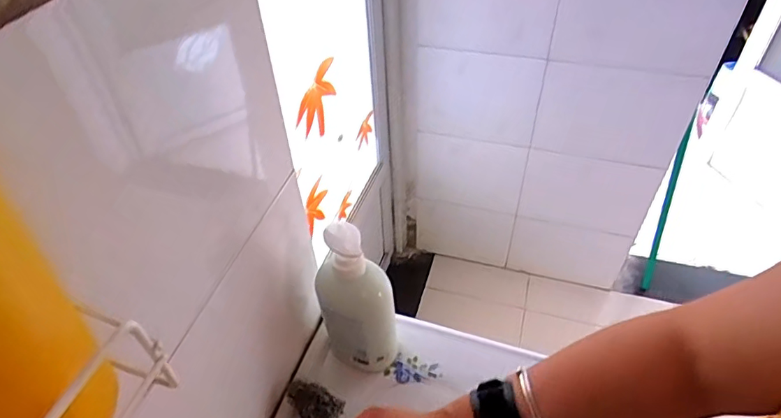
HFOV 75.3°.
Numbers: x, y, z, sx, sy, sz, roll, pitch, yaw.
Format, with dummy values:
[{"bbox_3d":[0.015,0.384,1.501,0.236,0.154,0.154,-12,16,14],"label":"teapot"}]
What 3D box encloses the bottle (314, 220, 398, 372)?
[{"bbox_3d":[-0.037,0.110,0.585,0.085,0.203,0.055,17,49,19],"label":"bottle"}]

